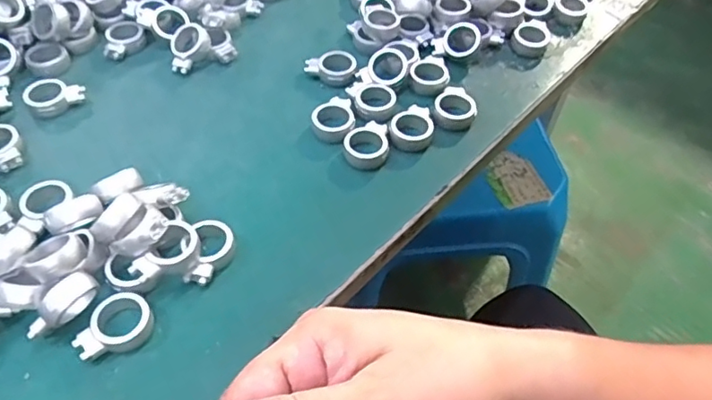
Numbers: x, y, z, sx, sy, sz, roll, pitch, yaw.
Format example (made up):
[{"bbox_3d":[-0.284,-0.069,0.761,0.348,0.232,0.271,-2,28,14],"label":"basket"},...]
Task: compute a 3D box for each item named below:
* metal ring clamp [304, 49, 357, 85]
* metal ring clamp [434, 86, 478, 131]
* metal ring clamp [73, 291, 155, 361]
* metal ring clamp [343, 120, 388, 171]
[{"bbox_3d":[-0.017,-0.087,0.372,0.033,0.011,0.026,2,52,-1],"label":"metal ring clamp"},{"bbox_3d":[0.063,-0.058,0.352,0.026,0.009,0.033,12,53,7],"label":"metal ring clamp"},{"bbox_3d":[-0.109,0.057,0.254,0.033,0.011,0.024,-22,56,-19],"label":"metal ring clamp"},{"bbox_3d":[0.006,-0.034,0.330,0.026,0.010,0.031,4,52,1],"label":"metal ring clamp"}]

